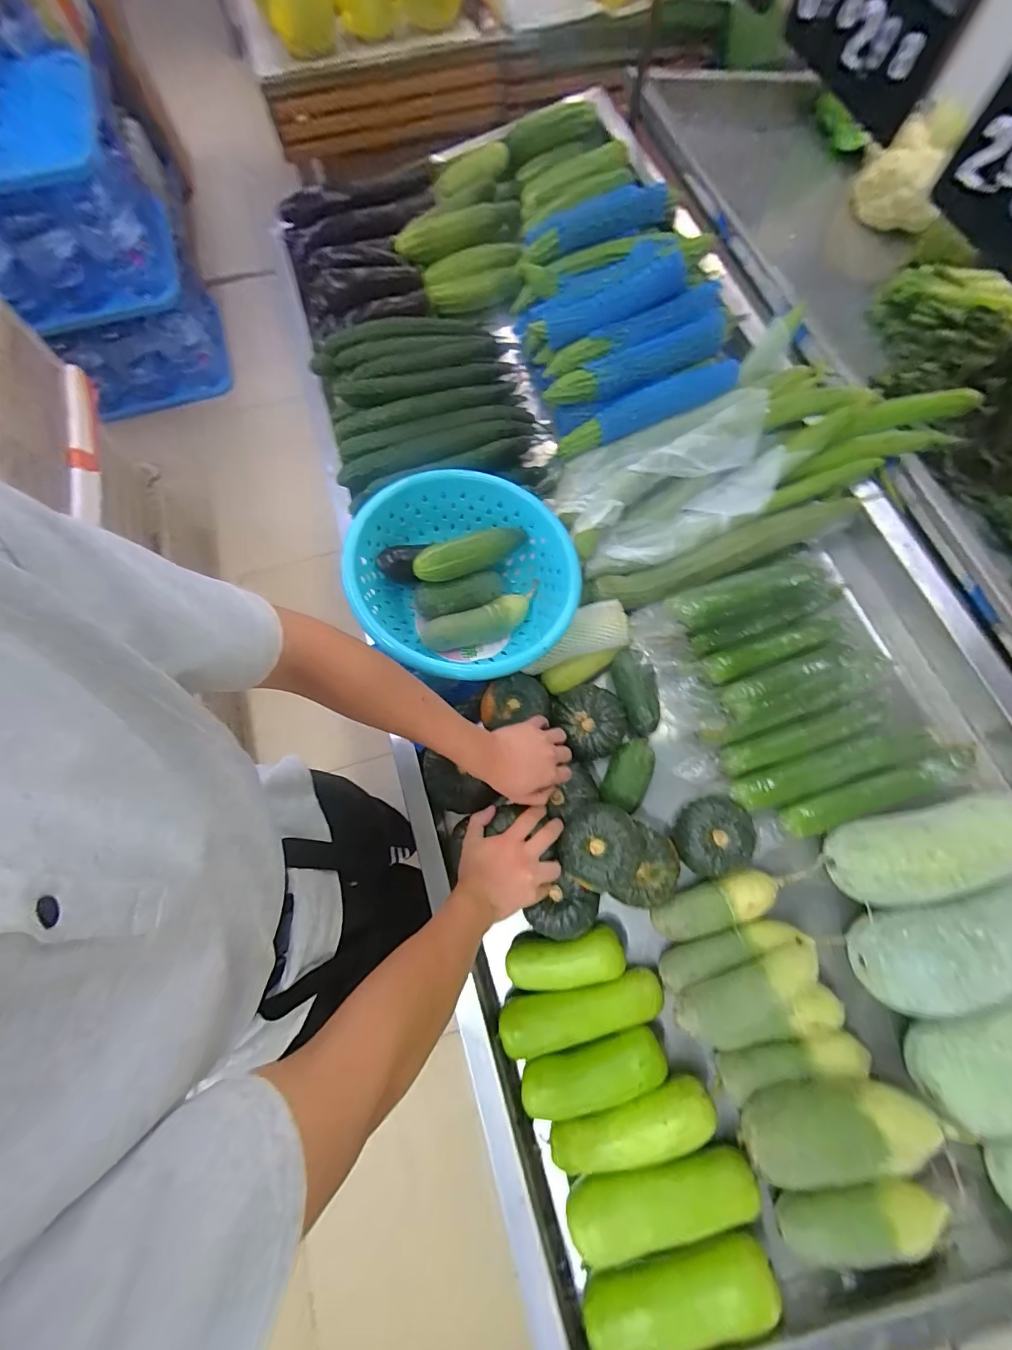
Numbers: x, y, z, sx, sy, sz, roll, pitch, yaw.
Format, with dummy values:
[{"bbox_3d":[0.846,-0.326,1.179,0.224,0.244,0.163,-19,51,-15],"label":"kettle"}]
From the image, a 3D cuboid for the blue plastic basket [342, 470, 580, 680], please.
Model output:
[{"bbox_3d":[-0.052,-0.130,0.658,0.274,0.113,0.298,0,73,0],"label":"blue plastic basket"}]

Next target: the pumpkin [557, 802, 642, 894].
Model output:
[{"bbox_3d":[0.119,0.224,0.596,0.094,0.079,0.103,0,73,0],"label":"pumpkin"}]

